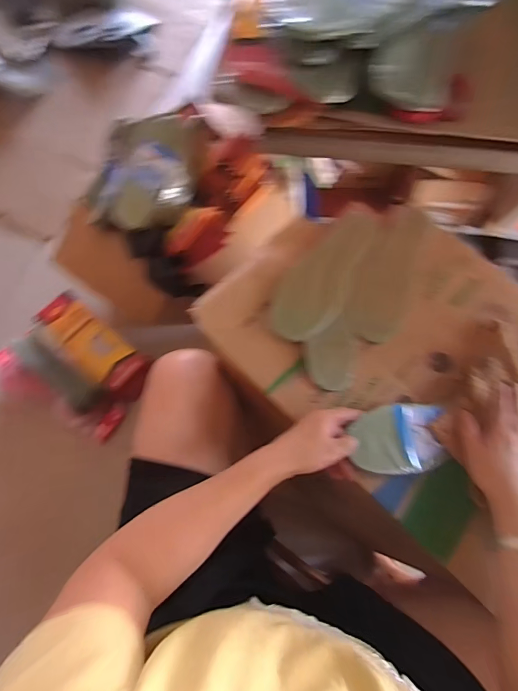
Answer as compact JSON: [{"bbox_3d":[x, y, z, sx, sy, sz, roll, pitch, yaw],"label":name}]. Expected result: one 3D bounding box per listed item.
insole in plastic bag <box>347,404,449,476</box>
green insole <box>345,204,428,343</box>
[{"bbox_3d":[0.182,0.121,0.493,0.129,0.017,0.085,-4,70,-4],"label":"insole in plastic bag"},{"bbox_3d":[0.202,-0.120,0.596,0.092,0.010,0.247,24,71,-5],"label":"green insole"}]

